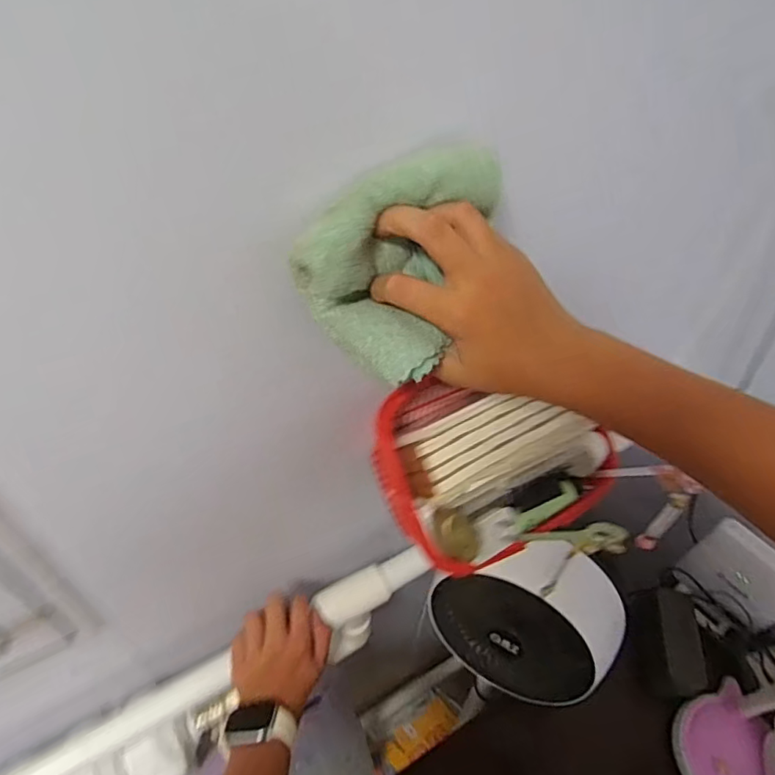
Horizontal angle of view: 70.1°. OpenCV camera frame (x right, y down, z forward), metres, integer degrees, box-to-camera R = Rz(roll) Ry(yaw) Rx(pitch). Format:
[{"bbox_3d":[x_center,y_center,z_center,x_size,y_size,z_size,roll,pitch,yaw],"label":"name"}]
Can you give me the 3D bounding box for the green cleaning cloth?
[{"bbox_3d":[0.007,-0.078,0.318,0.091,0.094,0.101,18,50,12],"label":"green cleaning cloth"}]

